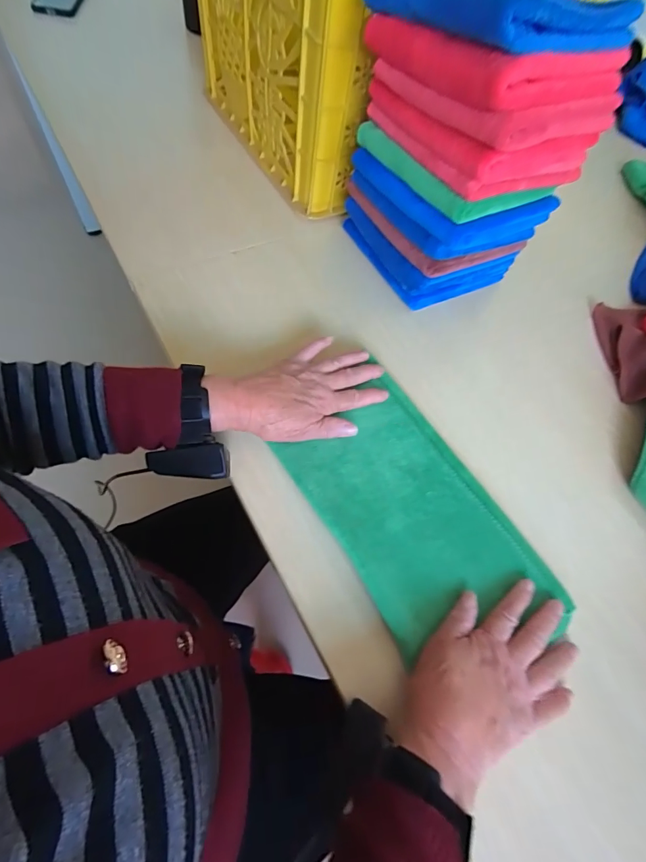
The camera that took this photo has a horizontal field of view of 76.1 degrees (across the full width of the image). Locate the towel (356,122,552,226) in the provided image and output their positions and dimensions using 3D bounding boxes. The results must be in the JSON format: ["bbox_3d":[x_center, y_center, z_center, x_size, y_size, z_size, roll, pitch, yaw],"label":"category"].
[{"bbox_3d":[0.143,-0.296,0.449,0.144,0.029,0.163,-27,69,-20],"label":"towel"}]

